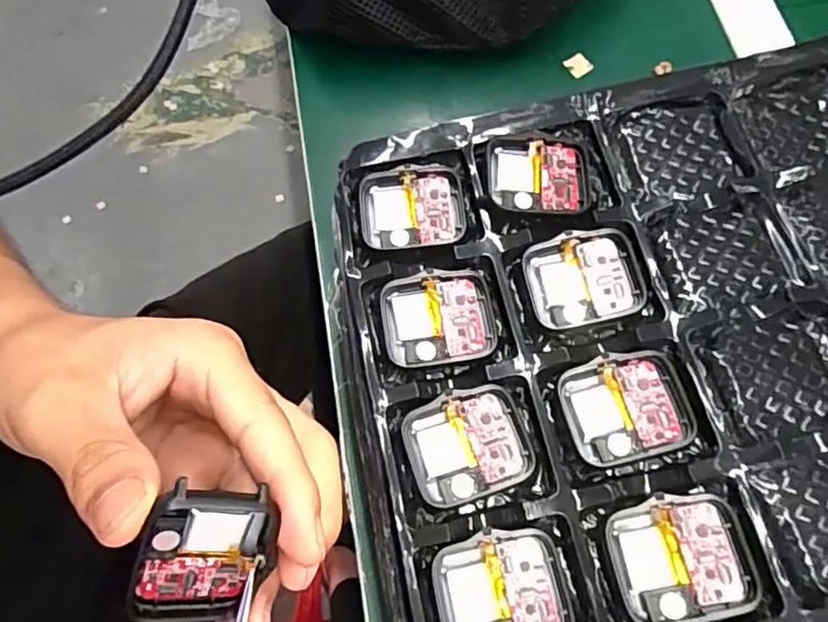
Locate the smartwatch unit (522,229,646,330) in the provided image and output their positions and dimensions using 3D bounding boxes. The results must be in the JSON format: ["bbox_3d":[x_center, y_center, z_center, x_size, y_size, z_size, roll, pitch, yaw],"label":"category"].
[{"bbox_3d":[0.068,-0.012,0.240,0.041,0.014,0.036,-10,69,-3],"label":"smartwatch unit"}]

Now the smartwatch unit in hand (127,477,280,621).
[{"bbox_3d":[-0.061,0.072,0.177,0.036,0.046,0.009,12,20,-27],"label":"smartwatch unit in hand"}]

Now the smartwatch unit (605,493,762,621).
[{"bbox_3d":[0.088,0.080,0.199,0.041,0.010,0.036,-8,69,-2],"label":"smartwatch unit"}]

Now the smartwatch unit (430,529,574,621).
[{"bbox_3d":[0.029,0.093,0.201,0.043,0.007,0.037,-11,69,-3],"label":"smartwatch unit"}]

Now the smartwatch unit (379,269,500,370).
[{"bbox_3d":[0.010,0.003,0.236,0.044,0.007,0.036,-8,69,-2],"label":"smartwatch unit"}]

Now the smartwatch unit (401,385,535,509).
[{"bbox_3d":[0.019,0.048,0.220,0.041,0.009,0.037,-19,70,-6],"label":"smartwatch unit"}]

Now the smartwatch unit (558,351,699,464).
[{"bbox_3d":[0.078,0.035,0.220,0.043,0.010,0.036,-14,69,-4],"label":"smartwatch unit"}]

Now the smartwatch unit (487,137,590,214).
[{"bbox_3d":[0.052,-0.056,0.253,0.042,0.006,0.035,0,69,1],"label":"smartwatch unit"}]

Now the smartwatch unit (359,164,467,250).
[{"bbox_3d":[0.000,-0.041,0.257,0.043,0.014,0.035,-6,69,-1],"label":"smartwatch unit"}]

